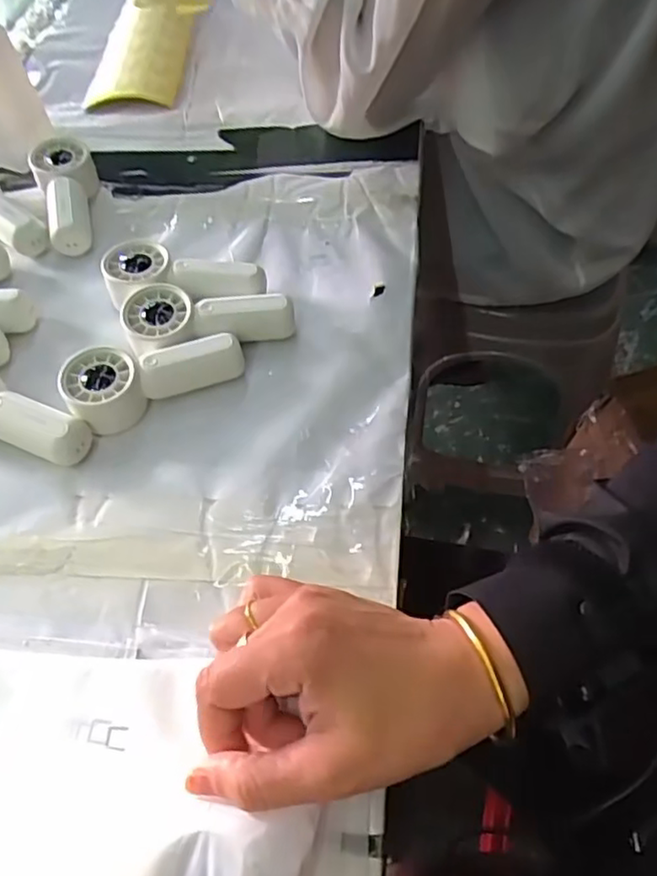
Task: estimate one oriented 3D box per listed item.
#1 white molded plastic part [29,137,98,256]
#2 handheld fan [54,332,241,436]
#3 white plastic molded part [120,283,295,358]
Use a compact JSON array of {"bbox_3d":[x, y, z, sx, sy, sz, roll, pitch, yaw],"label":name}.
[{"bbox_3d":[-0.203,-0.192,0.517,0.046,0.031,0.113,-20,59,-9],"label":"white molded plastic part"},{"bbox_3d":[-0.112,-0.043,0.418,0.107,0.032,0.044,-23,59,-11],"label":"handheld fan"},{"bbox_3d":[-0.078,-0.078,0.437,0.107,0.034,0.045,-10,58,-3],"label":"white plastic molded part"}]

